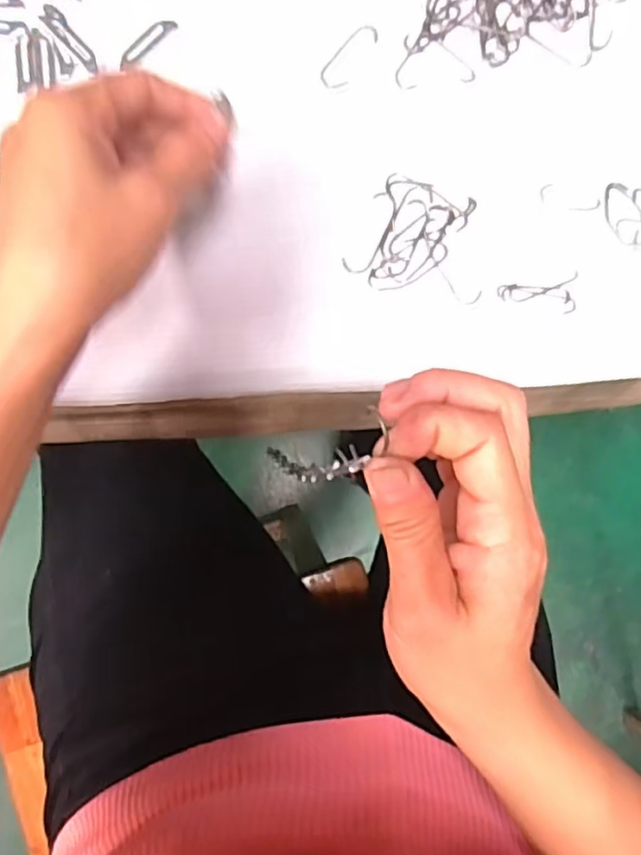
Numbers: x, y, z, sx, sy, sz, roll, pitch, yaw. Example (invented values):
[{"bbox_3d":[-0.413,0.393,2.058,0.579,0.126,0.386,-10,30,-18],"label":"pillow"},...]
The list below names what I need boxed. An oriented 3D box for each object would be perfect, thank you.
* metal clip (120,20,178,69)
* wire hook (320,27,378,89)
[{"bbox_3d":[-0.091,-0.204,0.342,0.010,0.004,0.038,39,83,-4],"label":"metal clip"},{"bbox_3d":[0.016,-0.206,0.359,0.015,0.004,0.042,33,83,-5],"label":"wire hook"}]

